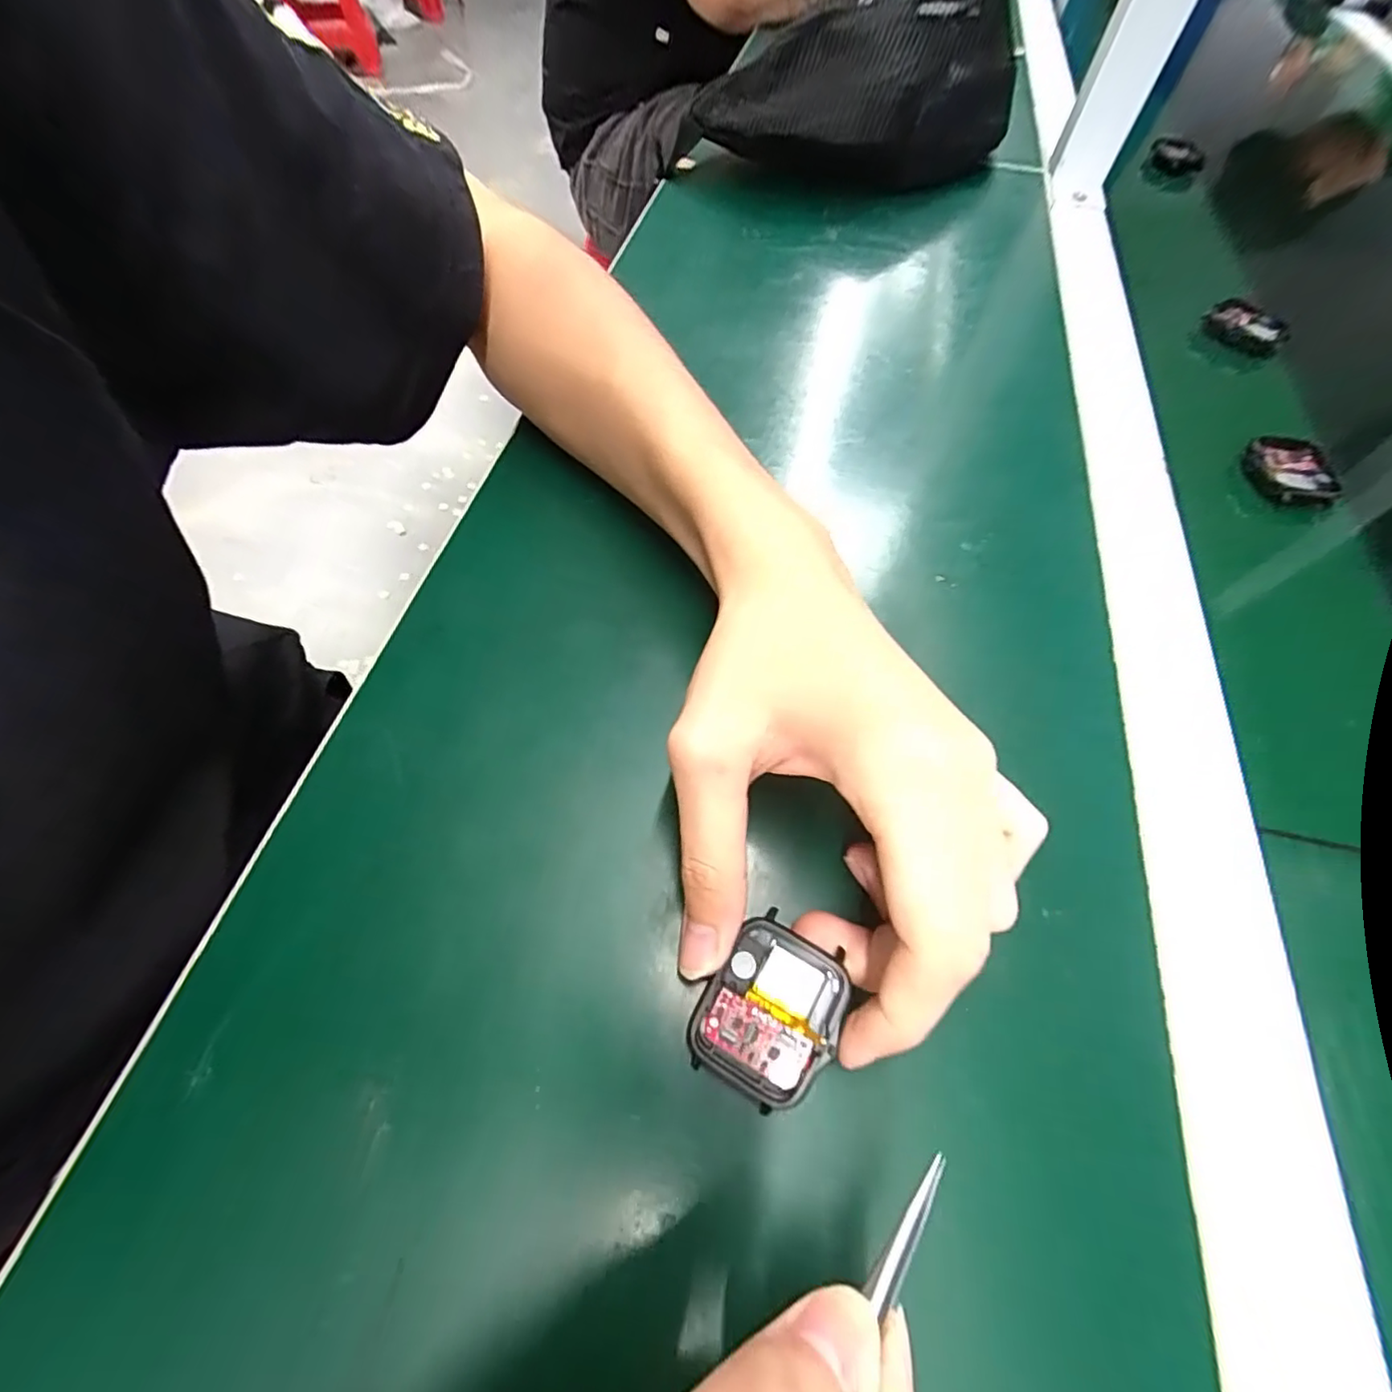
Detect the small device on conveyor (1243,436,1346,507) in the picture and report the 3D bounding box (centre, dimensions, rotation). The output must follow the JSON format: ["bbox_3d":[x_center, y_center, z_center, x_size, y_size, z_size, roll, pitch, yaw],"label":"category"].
[{"bbox_3d":[0.313,-0.117,0.315,0.037,0.012,0.042,10,60,2],"label":"small device on conveyor"}]

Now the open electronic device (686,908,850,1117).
[{"bbox_3d":[0.022,0.094,0.178,0.036,0.012,0.045,29,78,14],"label":"open electronic device"}]

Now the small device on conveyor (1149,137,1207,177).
[{"bbox_3d":[0.408,-0.455,0.506,0.051,0.023,0.023,13,59,-9],"label":"small device on conveyor"}]

